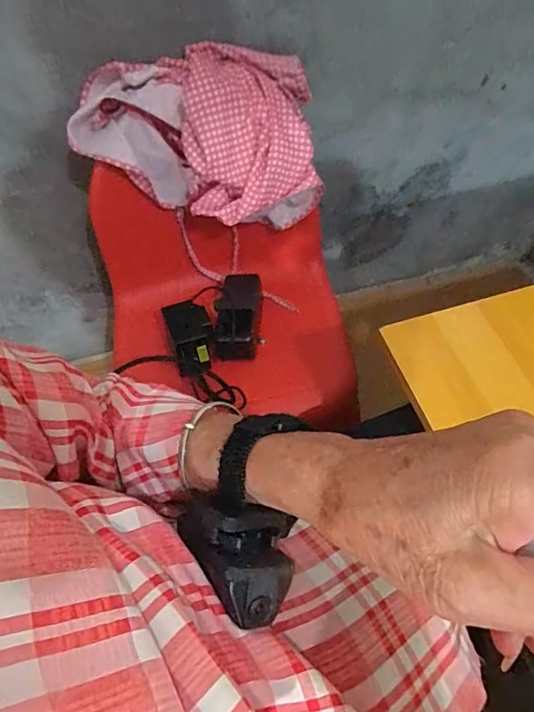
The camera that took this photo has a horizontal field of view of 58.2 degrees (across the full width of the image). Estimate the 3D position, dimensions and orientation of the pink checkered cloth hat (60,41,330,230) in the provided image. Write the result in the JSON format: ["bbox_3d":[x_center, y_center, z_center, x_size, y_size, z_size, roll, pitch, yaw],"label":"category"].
[{"bbox_3d":[-0.081,-0.278,0.647,0.301,0.181,0.170,9,57,8],"label":"pink checkered cloth hat"}]

